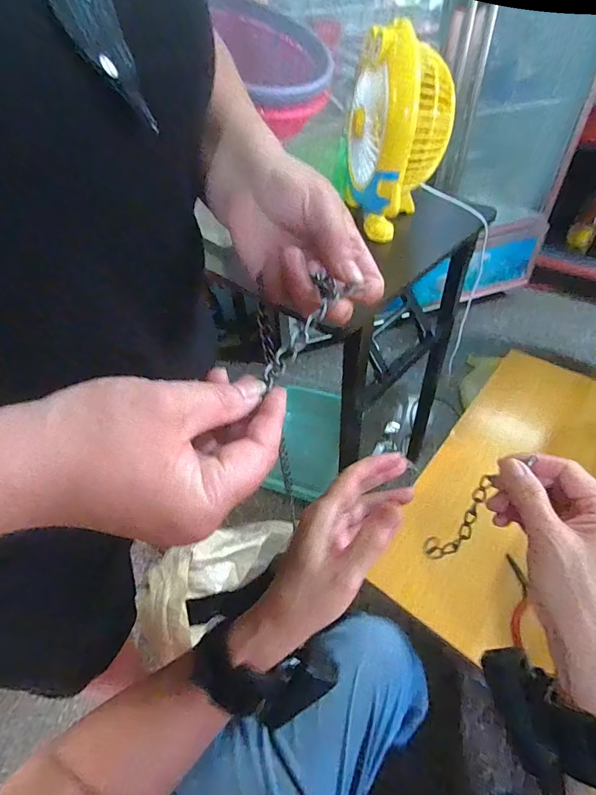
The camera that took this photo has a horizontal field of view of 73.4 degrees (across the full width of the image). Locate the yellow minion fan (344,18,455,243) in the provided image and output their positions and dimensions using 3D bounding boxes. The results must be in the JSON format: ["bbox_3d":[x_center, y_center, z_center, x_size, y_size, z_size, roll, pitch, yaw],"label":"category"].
[{"bbox_3d":[0.168,-0.420,0.647,0.130,0.250,0.190,-8,48,-5],"label":"yellow minion fan"}]

